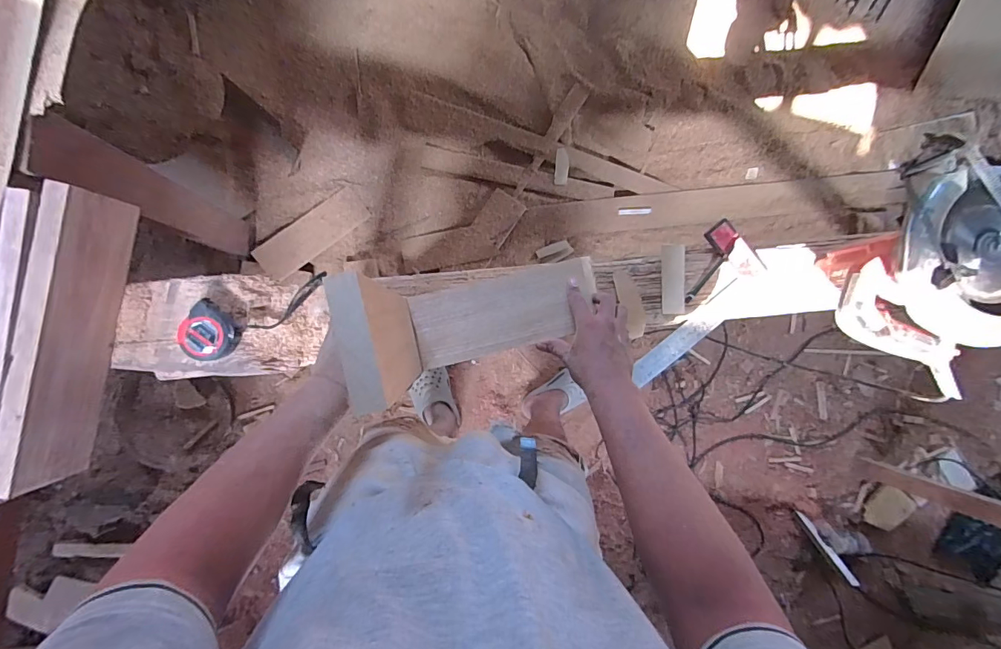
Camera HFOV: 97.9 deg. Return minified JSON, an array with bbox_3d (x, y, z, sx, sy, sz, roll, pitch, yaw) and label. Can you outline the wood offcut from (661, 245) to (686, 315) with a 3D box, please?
[{"bbox_3d":[0.272,-0.070,0.685,0.037,0.010,0.106,0,91,-9],"label":"wood offcut"}]

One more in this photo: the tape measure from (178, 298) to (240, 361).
[{"bbox_3d":[-0.387,0.012,0.580,0.064,0.034,0.067,0,91,-9],"label":"tape measure"}]

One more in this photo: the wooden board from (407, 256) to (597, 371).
[{"bbox_3d":[0.013,-0.021,0.647,0.276,0.024,0.110,-18,95,-6],"label":"wooden board"}]

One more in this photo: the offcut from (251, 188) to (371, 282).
[{"bbox_3d":[-0.543,-0.264,1.265,0.328,0.015,0.105,-42,108,-13],"label":"offcut"}]

